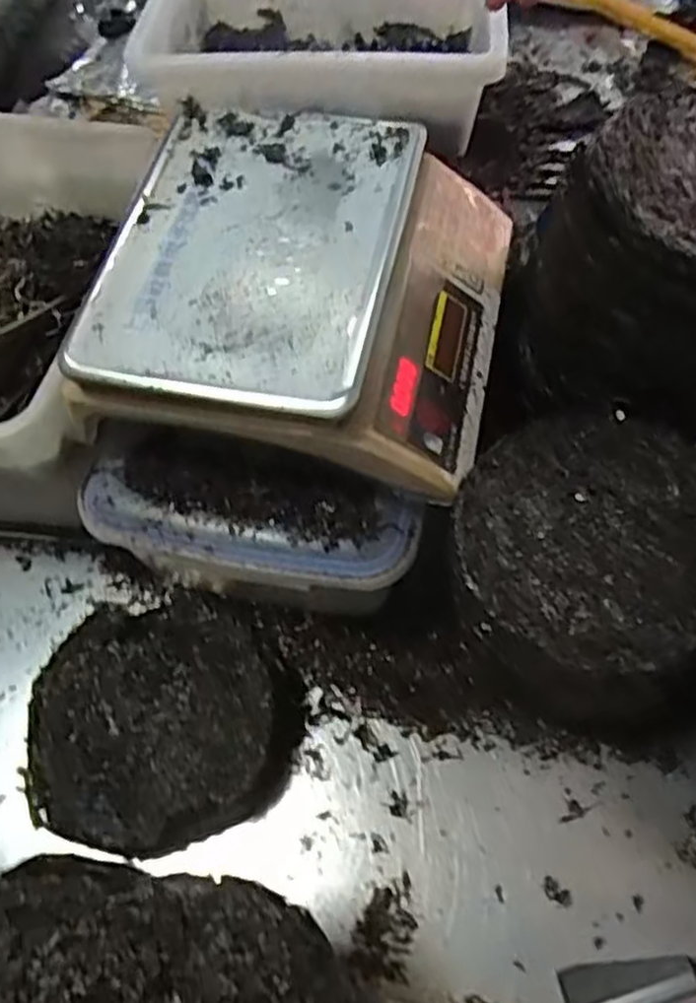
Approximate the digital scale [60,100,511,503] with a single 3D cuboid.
[{"bbox_3d":[-0.034,-0.193,0.652,0.329,0.098,0.339,10,63,9],"label":"digital scale"}]

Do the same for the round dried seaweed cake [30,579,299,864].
[{"bbox_3d":[-0.172,0.194,0.680,0.241,0.088,0.217,-19,63,-7],"label":"round dried seaweed cake"}]

